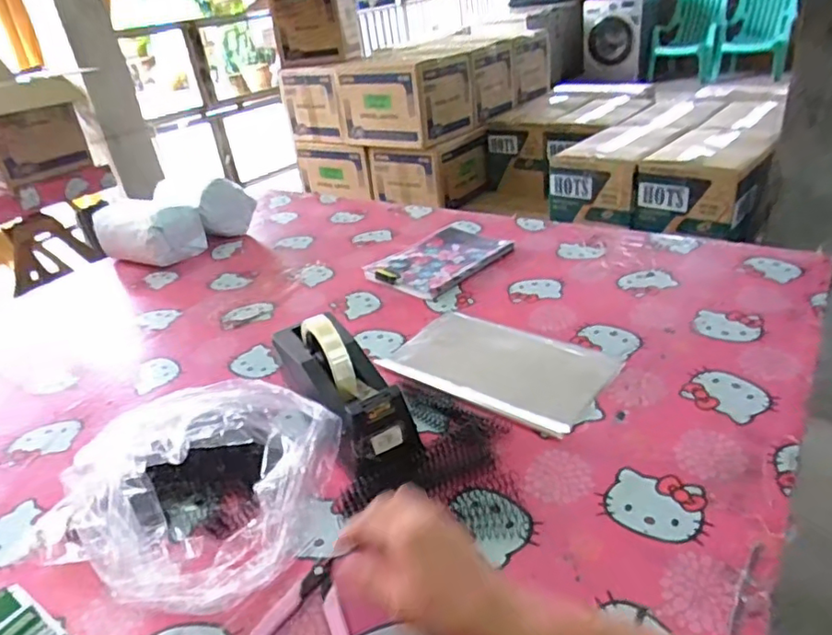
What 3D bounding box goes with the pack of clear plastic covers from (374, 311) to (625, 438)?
[{"bbox_3d":[0.098,0.049,0.709,0.254,0.015,0.166,17,39,35],"label":"pack of clear plastic covers"}]

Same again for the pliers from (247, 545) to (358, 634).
[{"bbox_3d":[-0.086,0.233,0.448,0.099,0.012,0.113,-2,31,9],"label":"pliers"}]

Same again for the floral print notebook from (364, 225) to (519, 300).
[{"bbox_3d":[0.044,-0.103,0.988,0.161,0.018,0.232,22,42,39],"label":"floral print notebook"}]

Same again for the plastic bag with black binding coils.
[{"bbox_3d":[-0.174,0.153,0.509,0.182,0.121,0.172,1,32,14],"label":"plastic bag with black binding coils"}]

